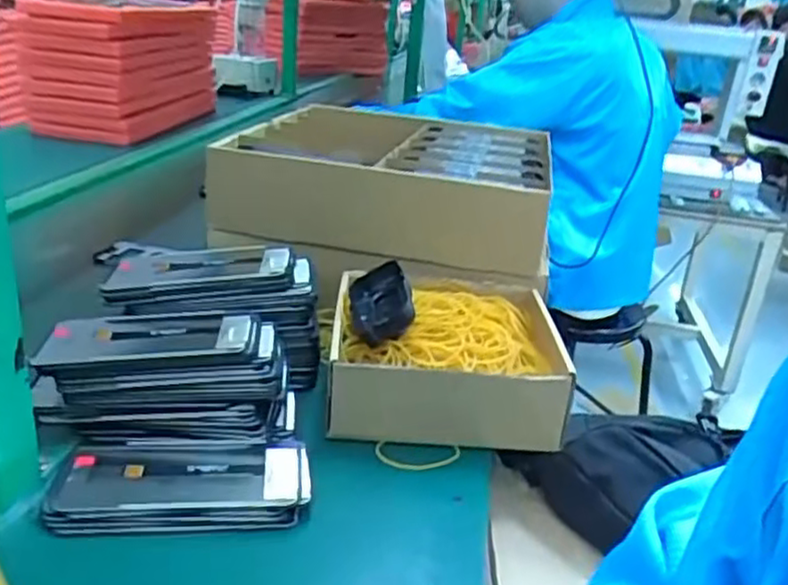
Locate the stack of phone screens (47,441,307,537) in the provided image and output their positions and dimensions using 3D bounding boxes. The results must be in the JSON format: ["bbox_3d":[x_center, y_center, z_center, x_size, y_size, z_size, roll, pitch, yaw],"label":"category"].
[{"bbox_3d":[-0.147,0.130,0.494,0.172,0.024,0.089,3,23,-6],"label":"stack of phone screens"}]

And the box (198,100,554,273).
[{"bbox_3d":[0.000,-0.136,0.869,0.351,0.108,0.348,8,23,5],"label":"box"}]

